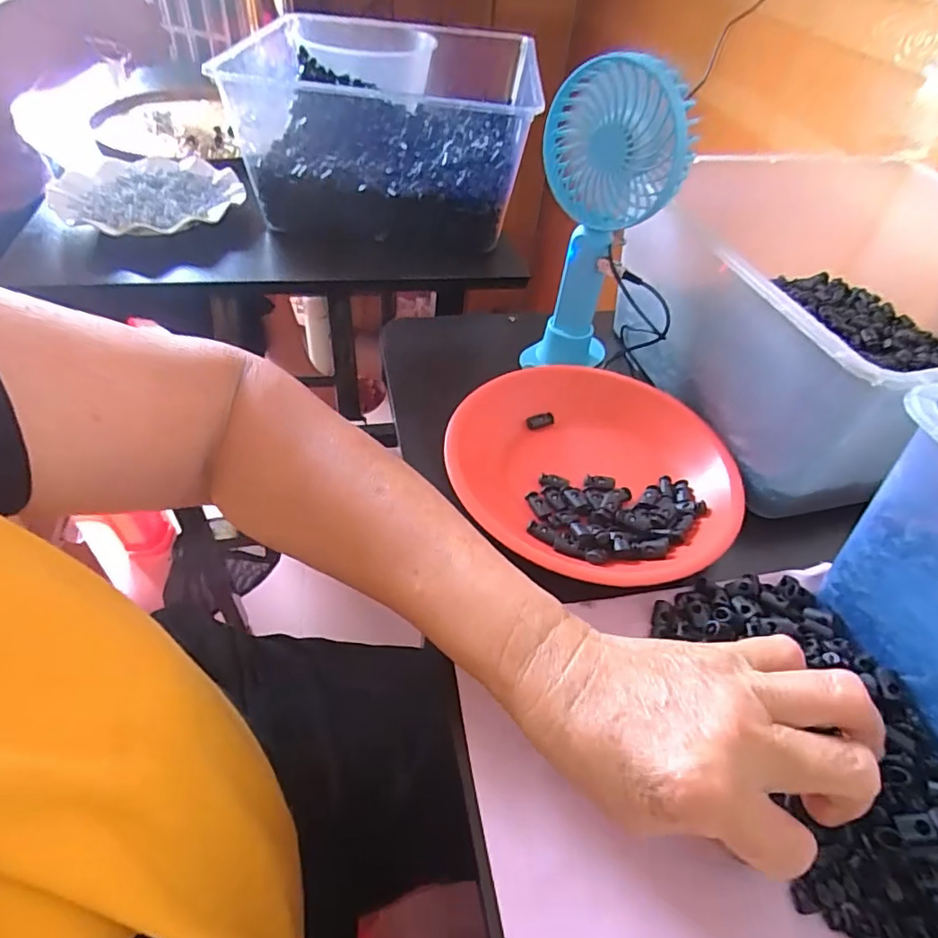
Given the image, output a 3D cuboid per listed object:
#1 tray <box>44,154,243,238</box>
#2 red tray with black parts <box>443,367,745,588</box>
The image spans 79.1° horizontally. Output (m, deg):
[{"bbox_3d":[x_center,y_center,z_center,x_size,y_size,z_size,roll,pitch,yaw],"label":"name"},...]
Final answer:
[{"bbox_3d":[-0.341,-0.294,0.614,0.179,0.024,0.175,-14,50,-19],"label":"tray"},{"bbox_3d":[0.086,0.005,0.396,0.190,0.039,0.184,-5,48,-12],"label":"red tray with black parts"}]

